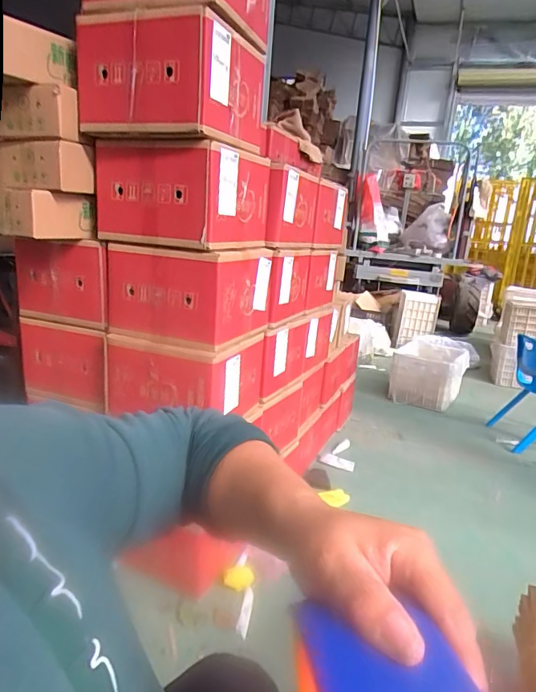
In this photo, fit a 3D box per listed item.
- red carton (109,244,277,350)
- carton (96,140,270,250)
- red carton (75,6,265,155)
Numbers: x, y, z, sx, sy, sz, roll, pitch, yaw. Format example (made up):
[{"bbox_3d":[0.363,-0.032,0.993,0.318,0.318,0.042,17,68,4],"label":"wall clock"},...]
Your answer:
[{"bbox_3d":[-0.190,-0.139,1.178,0.312,0.204,0.269,10,15,18],"label":"red carton"},{"bbox_3d":[-0.193,-0.354,1.131,0.317,0.208,0.283,10,15,18],"label":"carton"},{"bbox_3d":[-0.209,-0.576,1.083,0.325,0.228,0.307,10,15,18],"label":"red carton"}]

